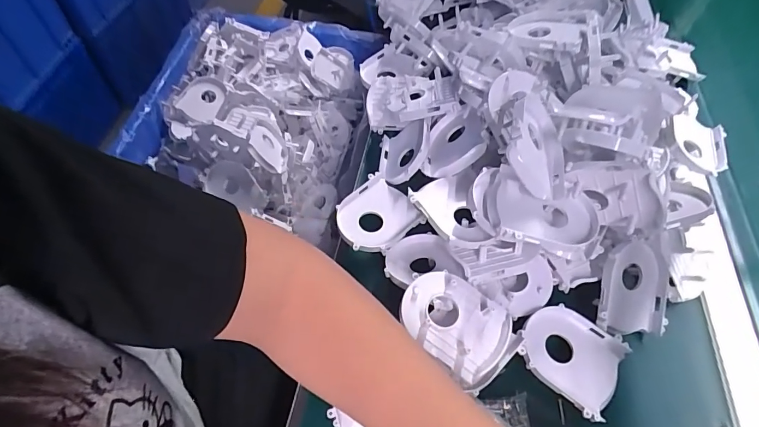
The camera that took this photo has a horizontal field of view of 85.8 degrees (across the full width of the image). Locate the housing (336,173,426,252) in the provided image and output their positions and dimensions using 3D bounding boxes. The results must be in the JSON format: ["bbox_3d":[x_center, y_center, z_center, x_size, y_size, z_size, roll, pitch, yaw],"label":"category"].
[{"bbox_3d":[-0.004,0.001,0.394,0.078,0.010,0.070,-33,65,-22],"label":"housing"}]

